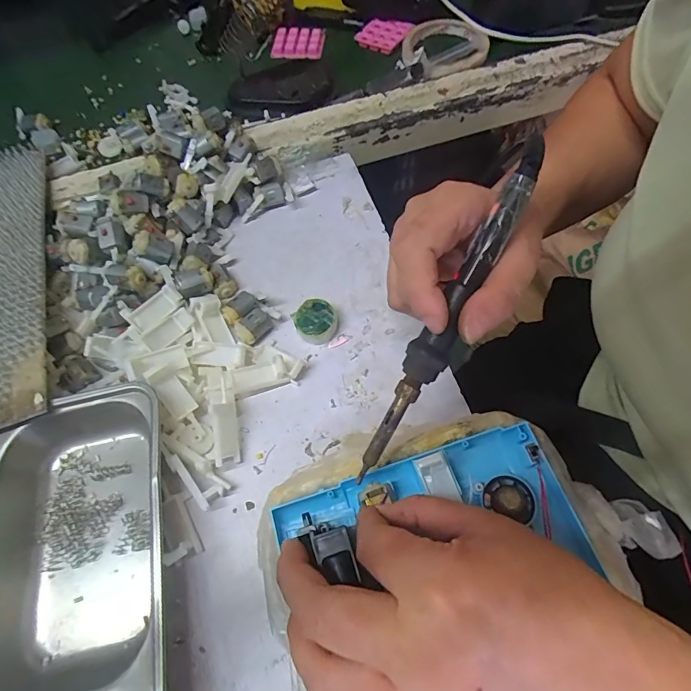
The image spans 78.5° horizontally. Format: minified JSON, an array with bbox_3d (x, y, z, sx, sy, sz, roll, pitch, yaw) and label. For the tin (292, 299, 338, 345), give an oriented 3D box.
[{"bbox_3d":[-0.024,-0.019,0.334,0.032,0.019,0.031,-1,64,2],"label":"tin"}]

